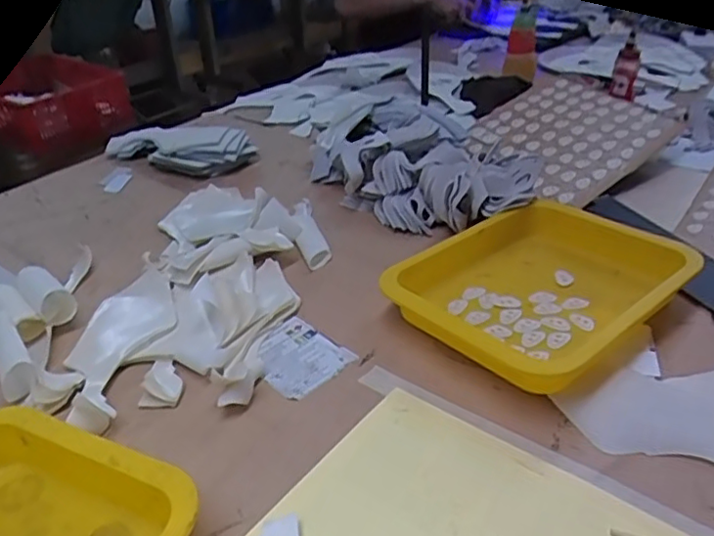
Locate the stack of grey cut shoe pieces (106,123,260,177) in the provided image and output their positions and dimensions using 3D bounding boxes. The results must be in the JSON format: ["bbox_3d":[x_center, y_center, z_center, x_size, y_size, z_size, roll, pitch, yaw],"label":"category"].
[{"bbox_3d":[-0.263,-0.181,0.917,0.224,0.051,0.102,16,39,25],"label":"stack of grey cut shoe pieces"}]

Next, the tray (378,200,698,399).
[{"bbox_3d":[0.169,0.015,0.572,0.255,0.053,0.189,-27,40,-33],"label":"tray"}]

